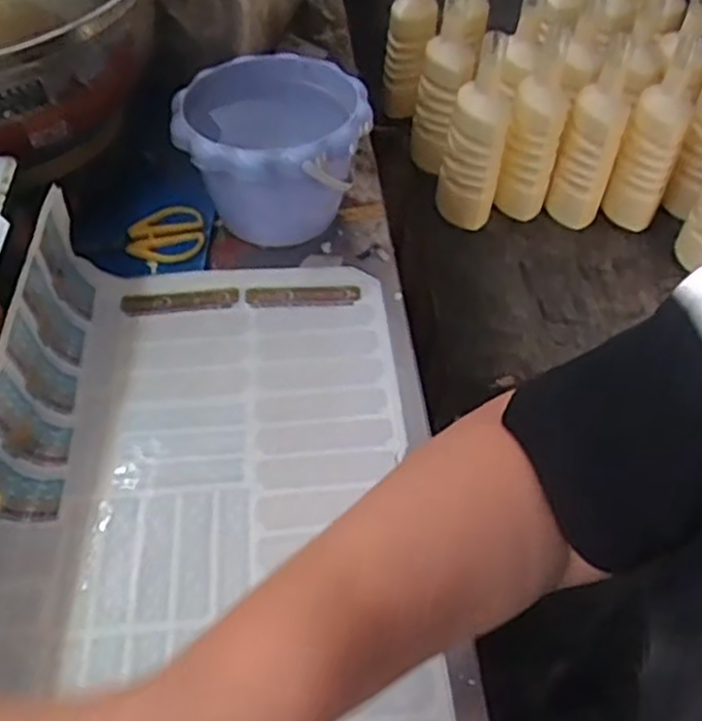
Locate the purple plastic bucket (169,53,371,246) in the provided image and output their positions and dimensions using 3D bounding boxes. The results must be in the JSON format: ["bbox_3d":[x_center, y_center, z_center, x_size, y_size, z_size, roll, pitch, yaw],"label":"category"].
[{"bbox_3d":[-0.064,-0.177,0.656,0.155,0.115,0.171,-6,50,-4],"label":"purple plastic bucket"}]

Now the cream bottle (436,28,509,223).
[{"bbox_3d":[0.170,-0.305,1.029,0.081,0.250,0.080,10,48,5],"label":"cream bottle"}]

